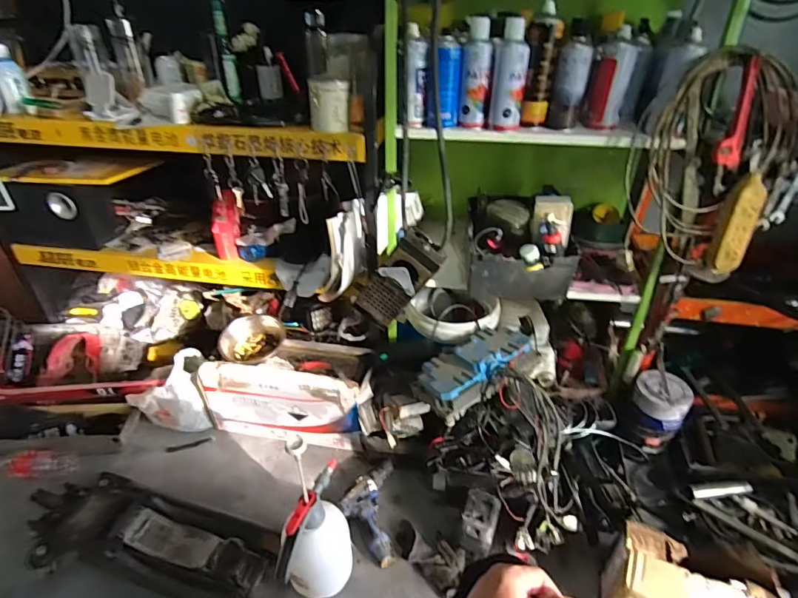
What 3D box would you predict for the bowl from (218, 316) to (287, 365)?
[{"bbox_3d":[-0.394,0.110,1.209,0.164,0.097,0.164,0,36,0],"label":"bowl"}]

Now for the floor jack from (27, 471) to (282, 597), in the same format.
[{"bbox_3d":[-0.539,0.512,0.963,0.547,0.125,0.223,11,37,15],"label":"floor jack"}]

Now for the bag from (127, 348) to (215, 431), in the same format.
[{"bbox_3d":[-0.626,0.269,1.235,0.207,0.200,0.127,-20,40,-25],"label":"bag"}]

